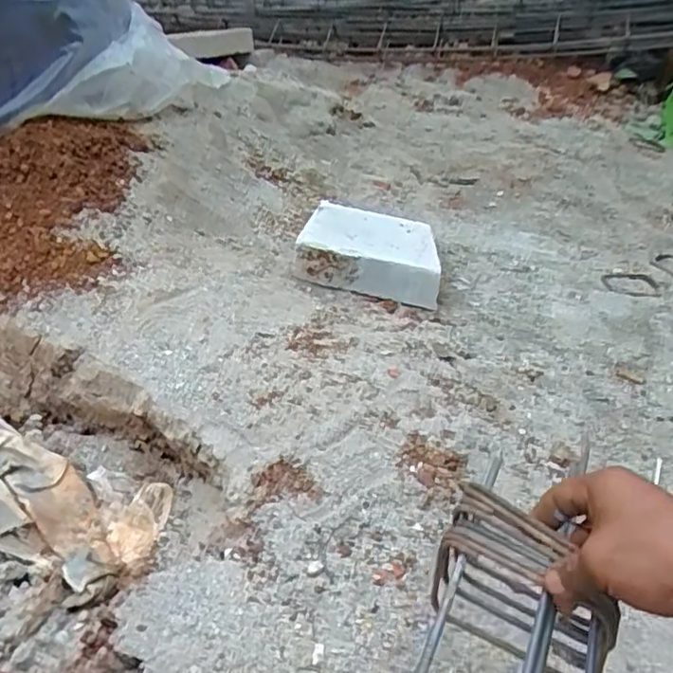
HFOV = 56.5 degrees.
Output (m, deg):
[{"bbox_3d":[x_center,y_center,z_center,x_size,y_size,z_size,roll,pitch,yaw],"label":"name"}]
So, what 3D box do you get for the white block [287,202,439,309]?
[{"bbox_3d":[0.067,-0.153,1.109,0.244,0.070,0.179,11,34,10],"label":"white block"}]

